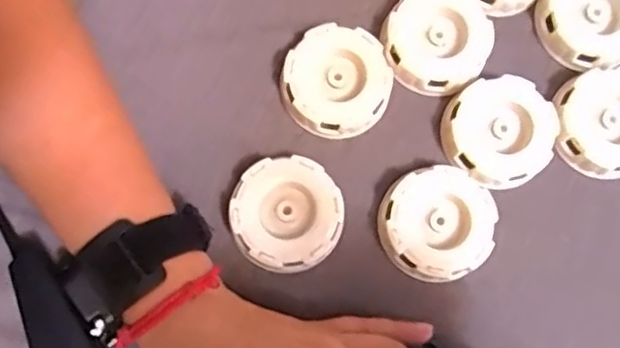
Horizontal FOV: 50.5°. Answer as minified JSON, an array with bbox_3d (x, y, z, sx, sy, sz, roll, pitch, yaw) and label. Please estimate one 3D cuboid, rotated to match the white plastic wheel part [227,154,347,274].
[{"bbox_3d":[-0.013,0.022,0.360,0.060,0.021,0.060,0,78,-2],"label":"white plastic wheel part"}]

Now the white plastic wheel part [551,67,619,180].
[{"bbox_3d":[0.172,-0.030,0.382,0.061,0.021,0.059,24,78,2],"label":"white plastic wheel part"}]

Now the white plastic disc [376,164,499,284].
[{"bbox_3d":[0.071,0.028,0.365,0.061,0.022,0.060,0,78,-2],"label":"white plastic disc"}]

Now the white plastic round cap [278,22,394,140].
[{"bbox_3d":[0.016,-0.053,0.376,0.059,0.018,0.060,0,78,-2],"label":"white plastic round cap"}]

